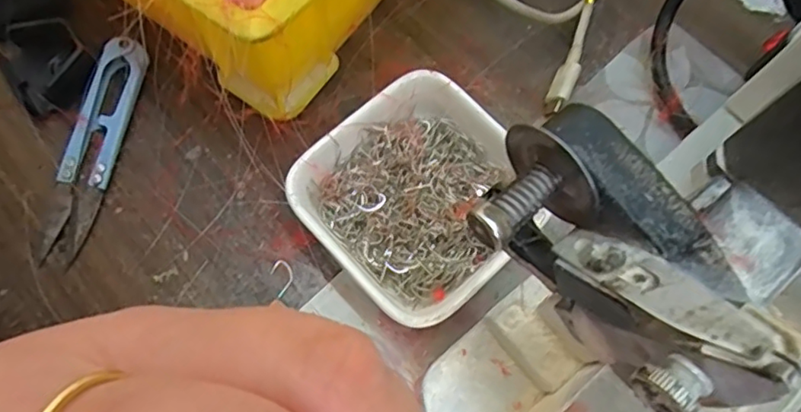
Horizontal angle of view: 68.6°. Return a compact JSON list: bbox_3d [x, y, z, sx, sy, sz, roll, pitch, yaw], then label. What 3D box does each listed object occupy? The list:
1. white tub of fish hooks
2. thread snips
[{"bbox_3d":[0.007,-0.002,0.235,0.081,0.031,0.080,-42,77,-14],"label":"white tub of fish hooks"},{"bbox_3d":[-0.131,-0.026,0.250,0.022,0.009,0.099,11,71,2],"label":"thread snips"}]

